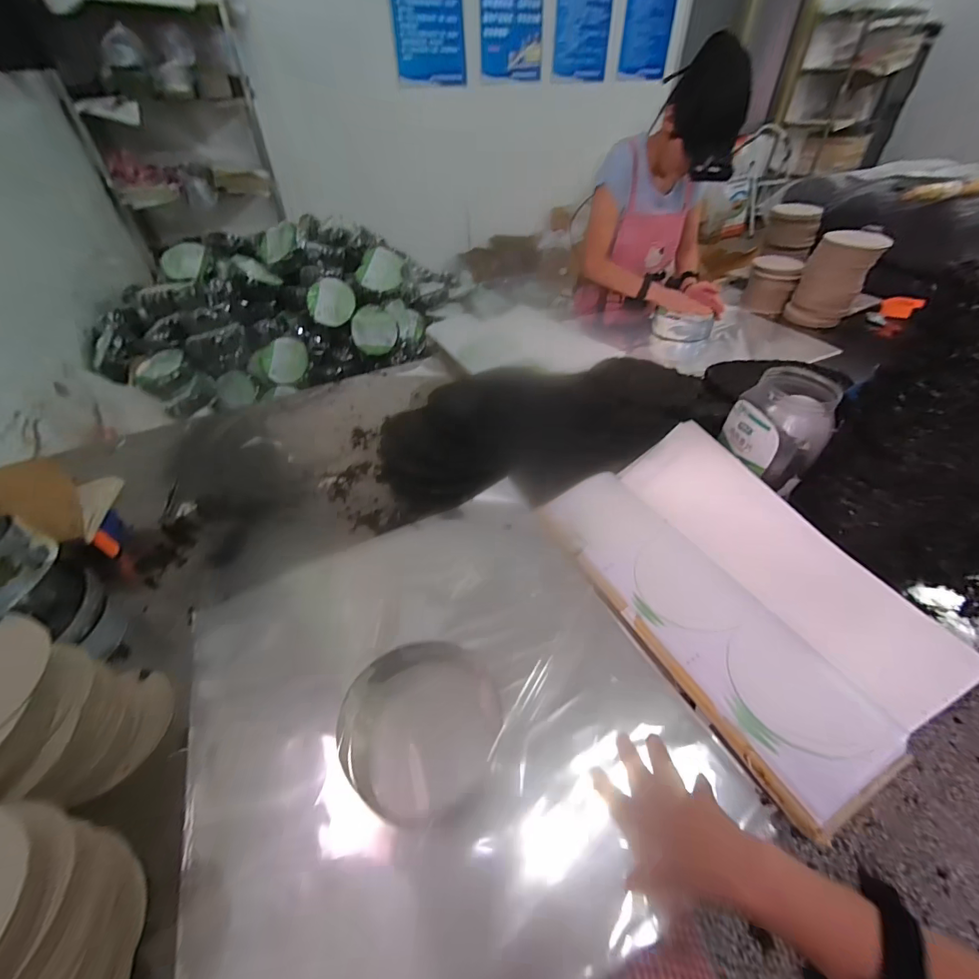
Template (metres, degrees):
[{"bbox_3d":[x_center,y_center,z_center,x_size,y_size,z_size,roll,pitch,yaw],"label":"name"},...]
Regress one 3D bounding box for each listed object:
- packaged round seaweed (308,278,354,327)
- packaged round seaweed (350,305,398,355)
[{"bbox_3d":[-0.538,-0.639,1.423,0.148,0.149,0.031,-3,5,-13],"label":"packaged round seaweed"},{"bbox_3d":[-0.394,-0.543,1.435,0.148,0.151,0.026,6,21,-3],"label":"packaged round seaweed"}]

